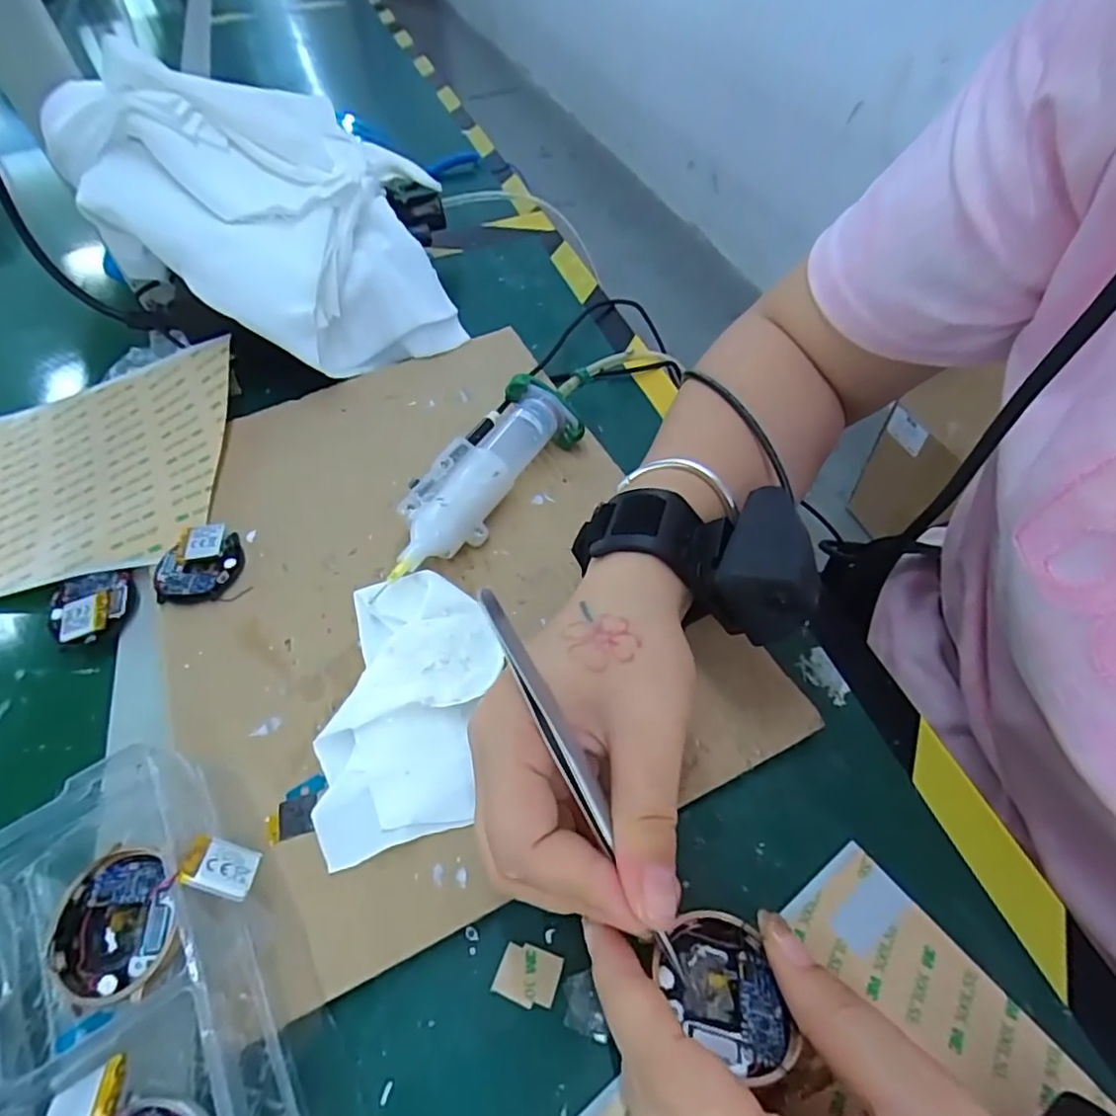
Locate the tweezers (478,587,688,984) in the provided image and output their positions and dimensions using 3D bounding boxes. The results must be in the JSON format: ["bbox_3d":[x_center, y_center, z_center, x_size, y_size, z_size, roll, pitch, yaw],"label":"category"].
[{"bbox_3d":[0.010,0.070,0.189,0.009,0.012,0.122,-28,87,-14],"label":"tweezers"}]

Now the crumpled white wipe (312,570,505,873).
[{"bbox_3d":[-0.062,0.060,0.265,0.065,0.015,0.123,-1,54,5],"label":"crumpled white wipe"}]

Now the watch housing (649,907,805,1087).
[{"bbox_3d":[0.051,0.128,0.182,0.033,0.011,0.042,-19,35,-25],"label":"watch housing"}]

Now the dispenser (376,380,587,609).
[{"bbox_3d":[-0.044,-0.042,0.328,0.043,0.032,0.136,29,62,23],"label":"dispenser"}]

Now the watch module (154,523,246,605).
[{"bbox_3d":[-0.184,0.002,0.317,0.041,0.009,0.043,2,54,7],"label":"watch module"}]

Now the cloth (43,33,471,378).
[{"bbox_3d":[-0.189,-0.217,0.405,0.216,0.135,0.187,-16,54,-6],"label":"cloth"}]

